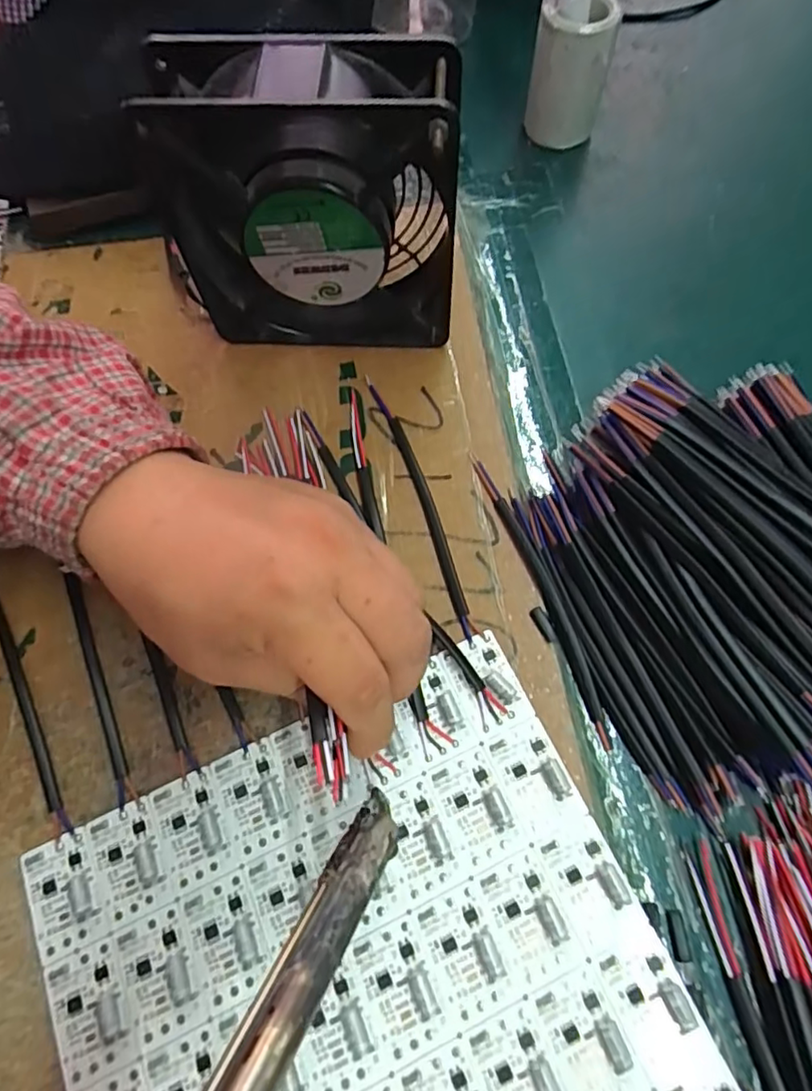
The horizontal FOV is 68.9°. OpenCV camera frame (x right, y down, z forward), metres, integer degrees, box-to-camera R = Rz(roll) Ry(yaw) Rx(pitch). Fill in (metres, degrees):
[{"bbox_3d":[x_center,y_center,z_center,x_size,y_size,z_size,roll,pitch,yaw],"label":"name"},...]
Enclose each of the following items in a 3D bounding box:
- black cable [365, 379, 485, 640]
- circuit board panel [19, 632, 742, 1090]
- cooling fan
[{"bbox_3d":[0.009,-0.021,0.277,0.011,0.004,0.140,-19,69,-5],"label":"black cable"},{"bbox_3d":[-0.003,0.177,0.197,0.199,0.006,0.234,-25,69,-8],"label":"circuit board panel"},{"bbox_3d":[-0.039,-0.141,0.260,0.118,0.122,0.039,5,69,4],"label":"cooling fan"}]

